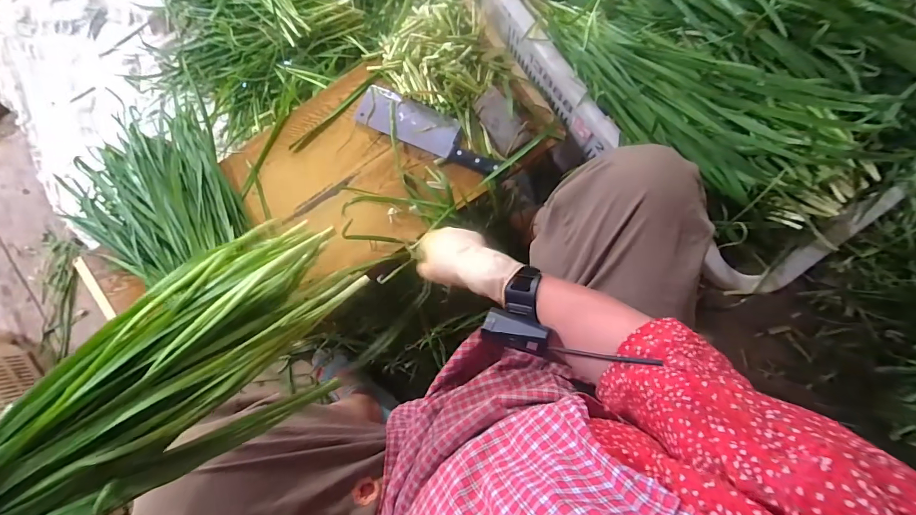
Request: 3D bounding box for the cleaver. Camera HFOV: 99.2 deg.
[{"bbox_3d":[-0.047,-0.214,0.646,0.251,0.025,0.071,24,88,4],"label":"cleaver"}]

